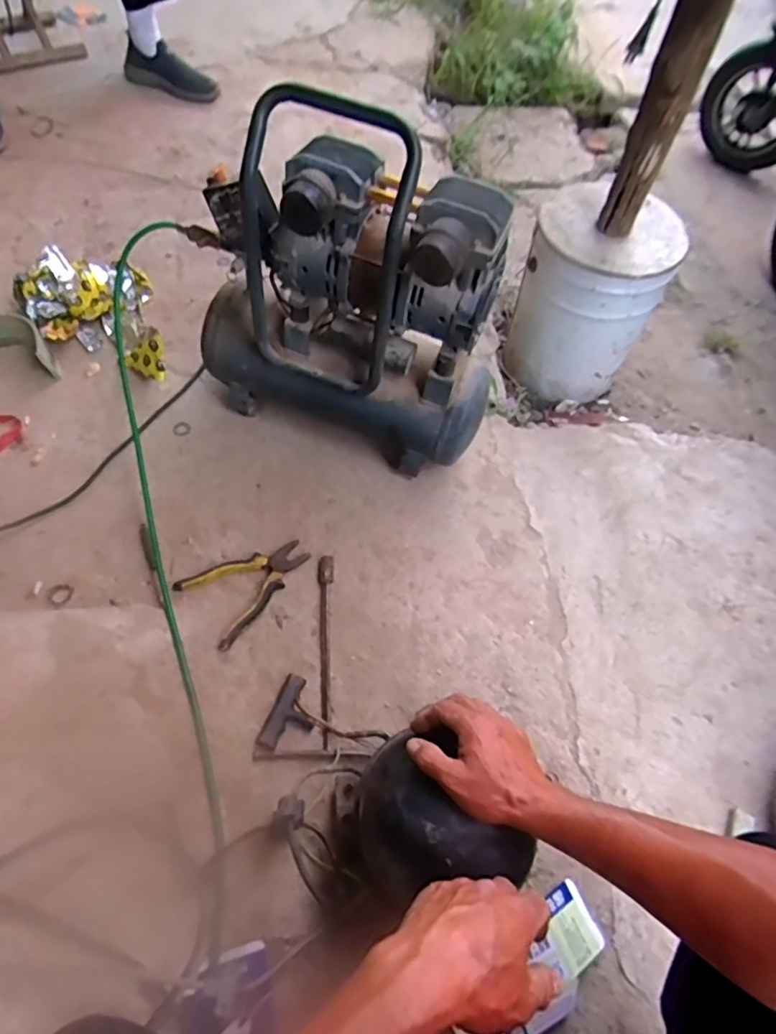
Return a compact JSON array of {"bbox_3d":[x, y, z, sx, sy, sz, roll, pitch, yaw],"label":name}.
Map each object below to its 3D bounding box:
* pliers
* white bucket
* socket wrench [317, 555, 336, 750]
[{"bbox_3d":[-0.194,0.095,0.827,0.180,0.023,0.117,-34,66,-23],"label":"pliers"},{"bbox_3d":[0.415,-0.468,1.232,0.268,0.345,0.259,2,57,-4],"label":"white bucket"},{"bbox_3d":[-0.085,0.177,0.800,0.024,0.019,0.274,-1,57,-6],"label":"socket wrench"}]

